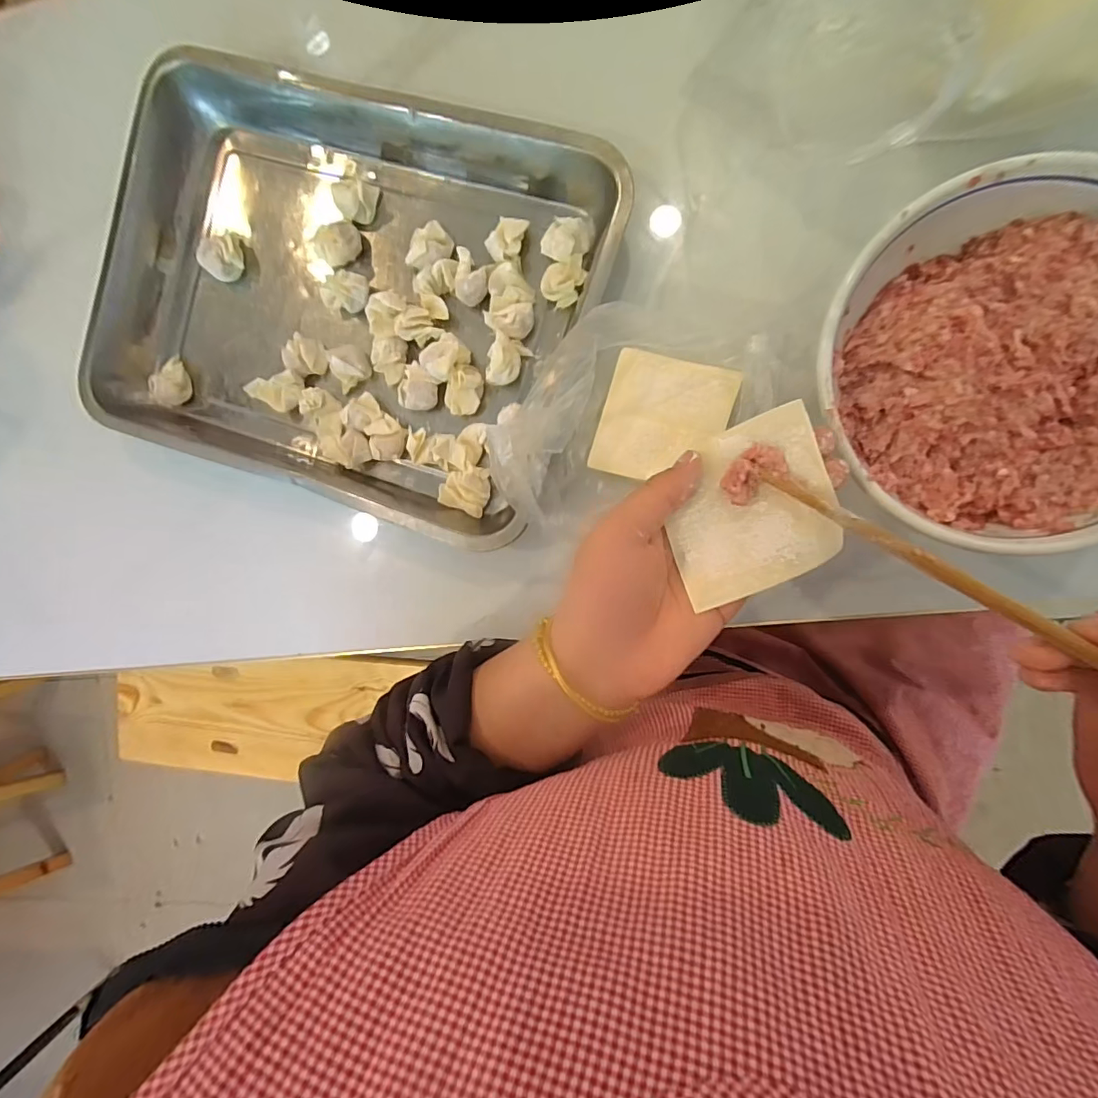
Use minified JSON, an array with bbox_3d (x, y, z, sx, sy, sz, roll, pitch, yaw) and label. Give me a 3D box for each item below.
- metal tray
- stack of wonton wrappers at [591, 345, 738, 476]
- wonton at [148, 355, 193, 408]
[{"bbox_3d":[-0.151,-0.193,0.393,0.369,0.059,0.302,19,95,8],"label":"metal tray"},{"bbox_3d":[0.070,-0.080,0.322,0.076,0.006,0.075,19,109,15],"label":"stack of wonton wrappers"},{"bbox_3d":[-0.311,-0.138,0.420,0.026,0.019,0.041,15,95,8],"label":"wonton"}]

